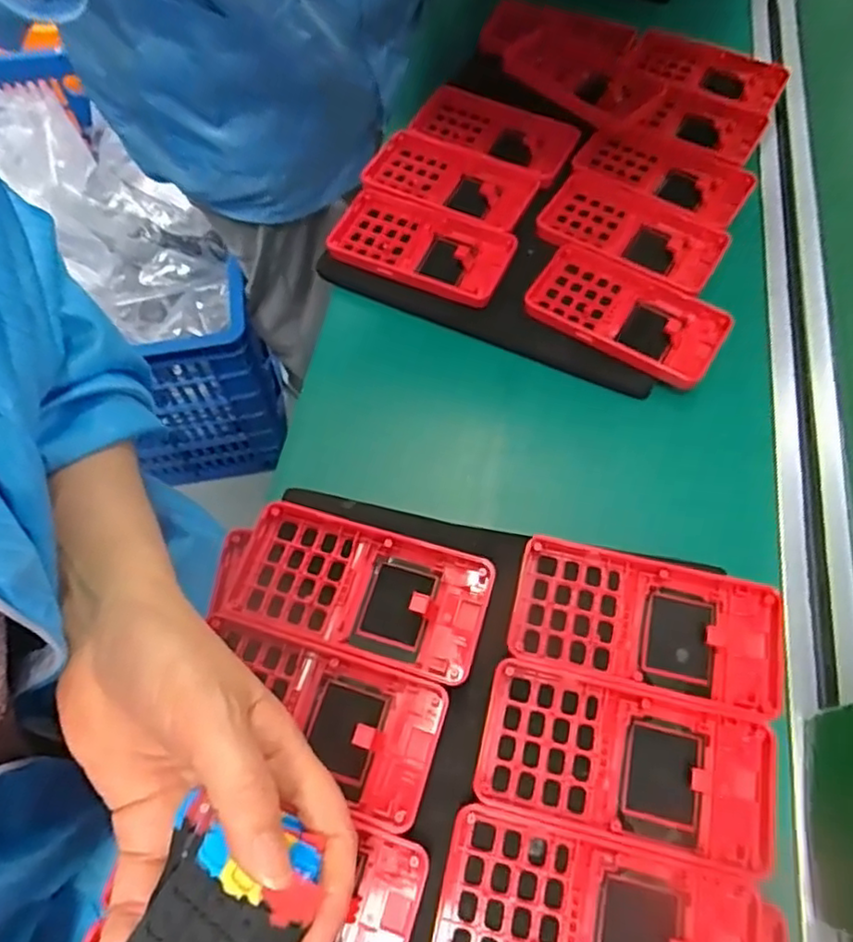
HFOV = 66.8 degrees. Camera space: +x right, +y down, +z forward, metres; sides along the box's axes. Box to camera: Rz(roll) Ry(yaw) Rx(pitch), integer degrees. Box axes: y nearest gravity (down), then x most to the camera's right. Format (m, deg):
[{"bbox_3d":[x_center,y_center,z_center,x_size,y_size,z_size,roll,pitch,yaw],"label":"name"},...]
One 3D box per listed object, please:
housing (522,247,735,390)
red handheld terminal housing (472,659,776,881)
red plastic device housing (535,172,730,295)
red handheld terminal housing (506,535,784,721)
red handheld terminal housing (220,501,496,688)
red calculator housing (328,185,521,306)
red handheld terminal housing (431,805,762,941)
[{"bbox_3d":[0.130,-0.104,0.422,0.122,0.011,0.067,32,69,14],"label":"housing"},{"bbox_3d":[0.086,0.126,0.278,0.123,0.012,0.061,13,65,6],"label":"red handheld terminal housing"},{"bbox_3d":[0.145,-0.168,0.455,0.120,0.019,0.073,30,68,14],"label":"red plastic device housing"},{"bbox_3d":[0.105,0.072,0.304,0.125,0.013,0.062,13,65,6],"label":"red handheld terminal housing"},{"bbox_3d":[-0.033,0.057,0.313,0.123,0.011,0.062,16,65,8],"label":"red handheld terminal housing"},{"bbox_3d":[-0.006,-0.158,0.447,0.124,0.011,0.067,24,67,11],"label":"red calculator housing"},{"bbox_3d":[0.068,0.179,0.252,0.125,0.013,0.062,13,65,6],"label":"red handheld terminal housing"}]

